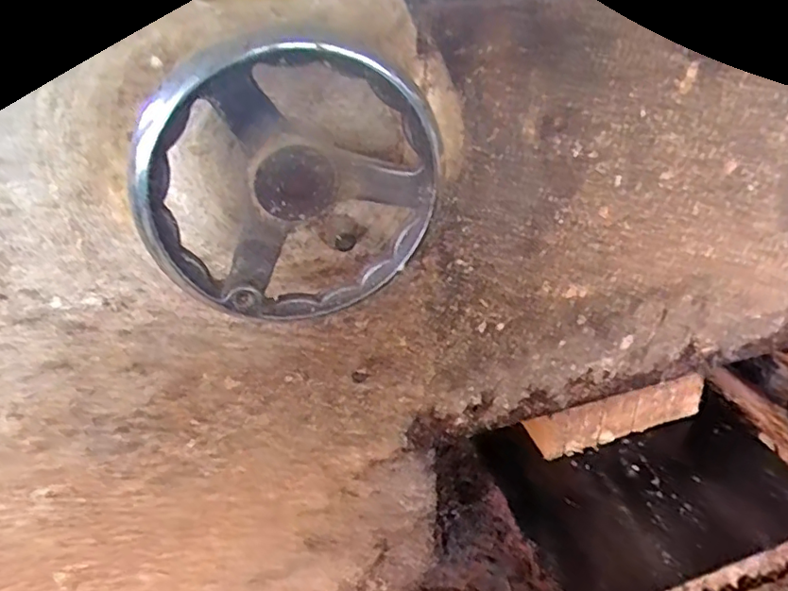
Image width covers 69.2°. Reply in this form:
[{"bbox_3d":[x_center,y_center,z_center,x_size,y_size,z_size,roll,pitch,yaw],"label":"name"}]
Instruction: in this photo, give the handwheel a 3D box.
[{"bbox_3d":[-0.055,-0.059,0.315,0.157,0.151,0.036,-16,37,-16],"label":"handwheel"}]

